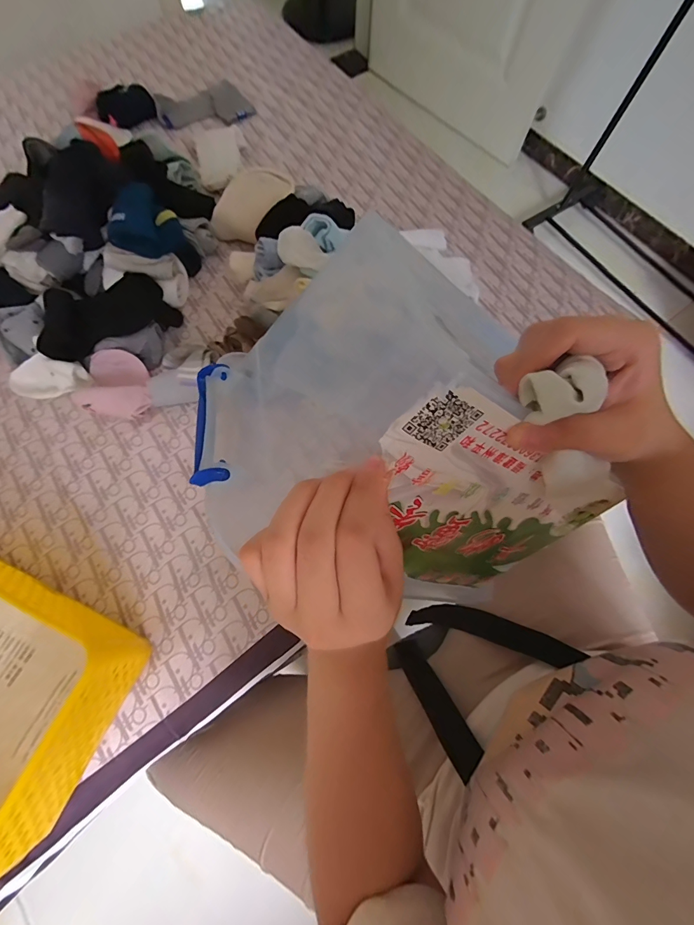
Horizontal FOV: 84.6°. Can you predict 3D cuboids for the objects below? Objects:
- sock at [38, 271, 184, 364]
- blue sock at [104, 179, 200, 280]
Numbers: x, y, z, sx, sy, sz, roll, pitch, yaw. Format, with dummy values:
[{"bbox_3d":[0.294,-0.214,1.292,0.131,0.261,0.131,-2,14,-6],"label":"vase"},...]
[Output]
[{"bbox_3d":[-0.320,-0.199,0.506,0.176,0.061,0.081,-32,76,-23],"label":"sock"},{"bbox_3d":[-0.263,-0.302,0.526,0.060,0.116,0.086,12,73,2],"label":"blue sock"}]

